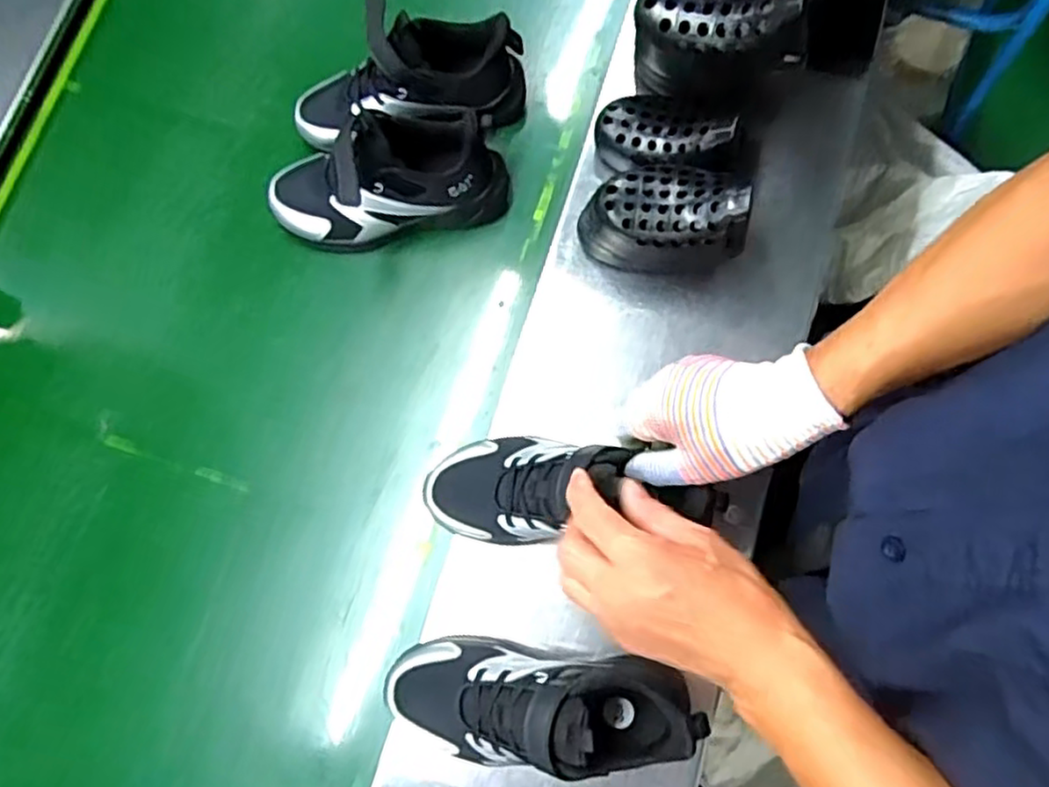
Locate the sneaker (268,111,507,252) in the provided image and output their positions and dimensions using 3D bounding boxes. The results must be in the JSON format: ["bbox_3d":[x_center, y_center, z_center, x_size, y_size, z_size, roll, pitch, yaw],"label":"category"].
[{"bbox_3d":[-0.126,-0.198,0.619,0.211,0.124,0.094,-17,78,-2],"label":"sneaker"}]

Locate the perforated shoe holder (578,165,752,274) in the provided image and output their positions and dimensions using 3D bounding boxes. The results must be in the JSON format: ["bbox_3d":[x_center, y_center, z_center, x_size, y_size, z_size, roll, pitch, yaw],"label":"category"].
[{"bbox_3d":[0.110,-0.141,0.568,0.126,0.106,0.071,1,77,3],"label":"perforated shoe holder"}]

